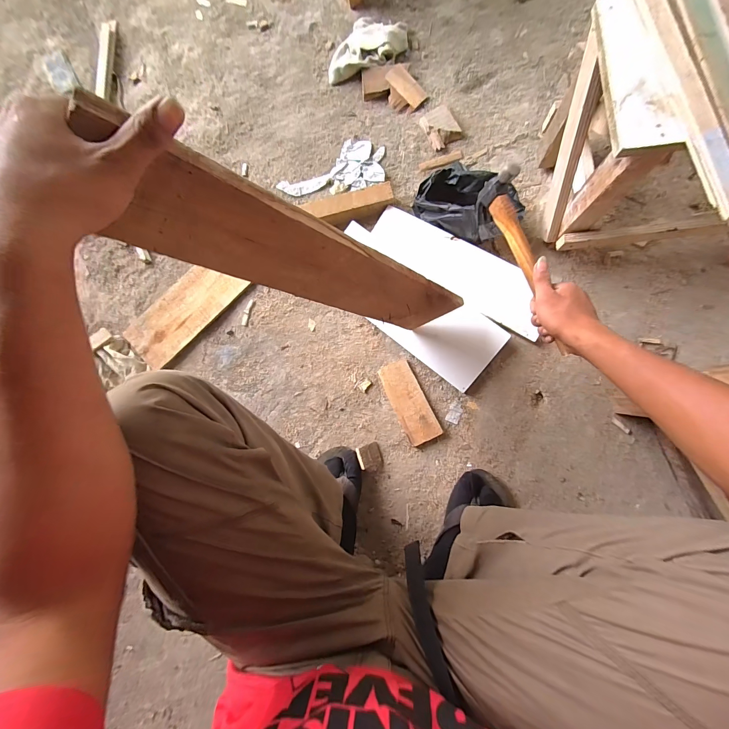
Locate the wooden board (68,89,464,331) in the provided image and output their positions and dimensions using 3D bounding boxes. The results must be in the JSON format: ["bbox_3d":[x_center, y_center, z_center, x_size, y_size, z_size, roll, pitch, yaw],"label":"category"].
[{"bbox_3d":[-0.041,-0.118,0.409,0.119,0.492,0.021,-28,65,38],"label":"wooden board"}]

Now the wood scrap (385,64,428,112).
[{"bbox_3d":[0.097,-0.644,0.727,0.103,0.009,0.046,44,89,-4],"label":"wood scrap"}]

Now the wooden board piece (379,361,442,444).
[{"bbox_3d":[0.092,0.076,0.642,0.065,0.016,0.169,-26,81,3],"label":"wooden board piece"}]

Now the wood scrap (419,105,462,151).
[{"bbox_3d":[0.174,-0.538,0.712,0.069,0.021,0.083,-27,81,2],"label":"wood scrap"}]

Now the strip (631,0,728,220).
[{"bbox_3d":[0.389,-0.343,0.385,0.033,0.022,0.357,-13,82,5],"label":"strip"}]

